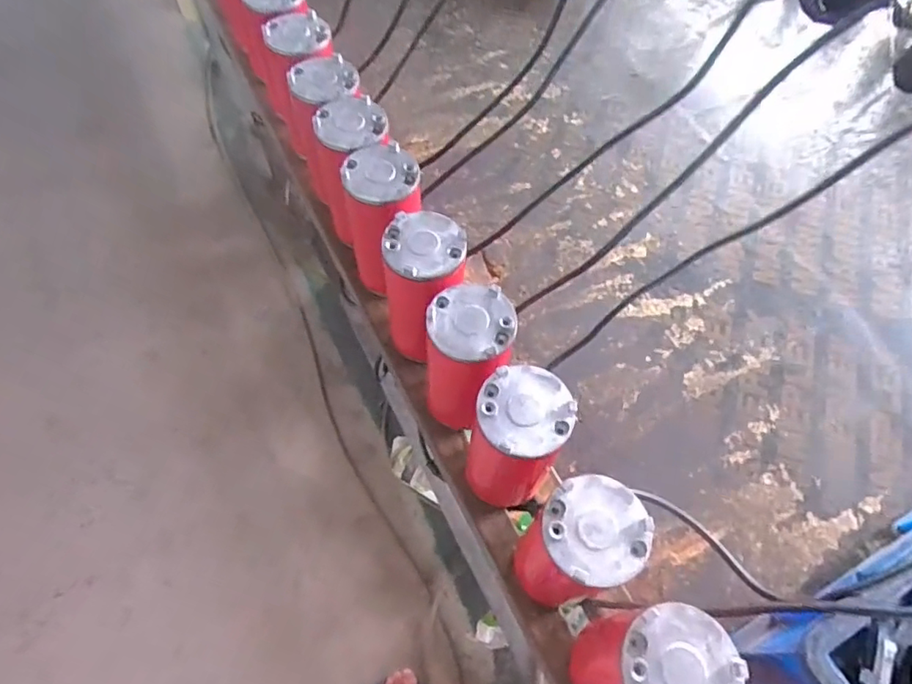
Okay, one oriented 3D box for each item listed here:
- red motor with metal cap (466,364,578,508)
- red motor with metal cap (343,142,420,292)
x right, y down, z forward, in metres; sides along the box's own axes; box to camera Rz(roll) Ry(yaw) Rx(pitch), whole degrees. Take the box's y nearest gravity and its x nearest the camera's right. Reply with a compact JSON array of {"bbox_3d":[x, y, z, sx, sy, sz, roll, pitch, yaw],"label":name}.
[{"bbox_3d":[0.058,0.101,0.508,0.090,0.177,0.089,14,63,6],"label":"red motor with metal cap"},{"bbox_3d":[-0.075,-0.130,0.612,0.074,0.144,0.085,-2,62,-2],"label":"red motor with metal cap"}]

